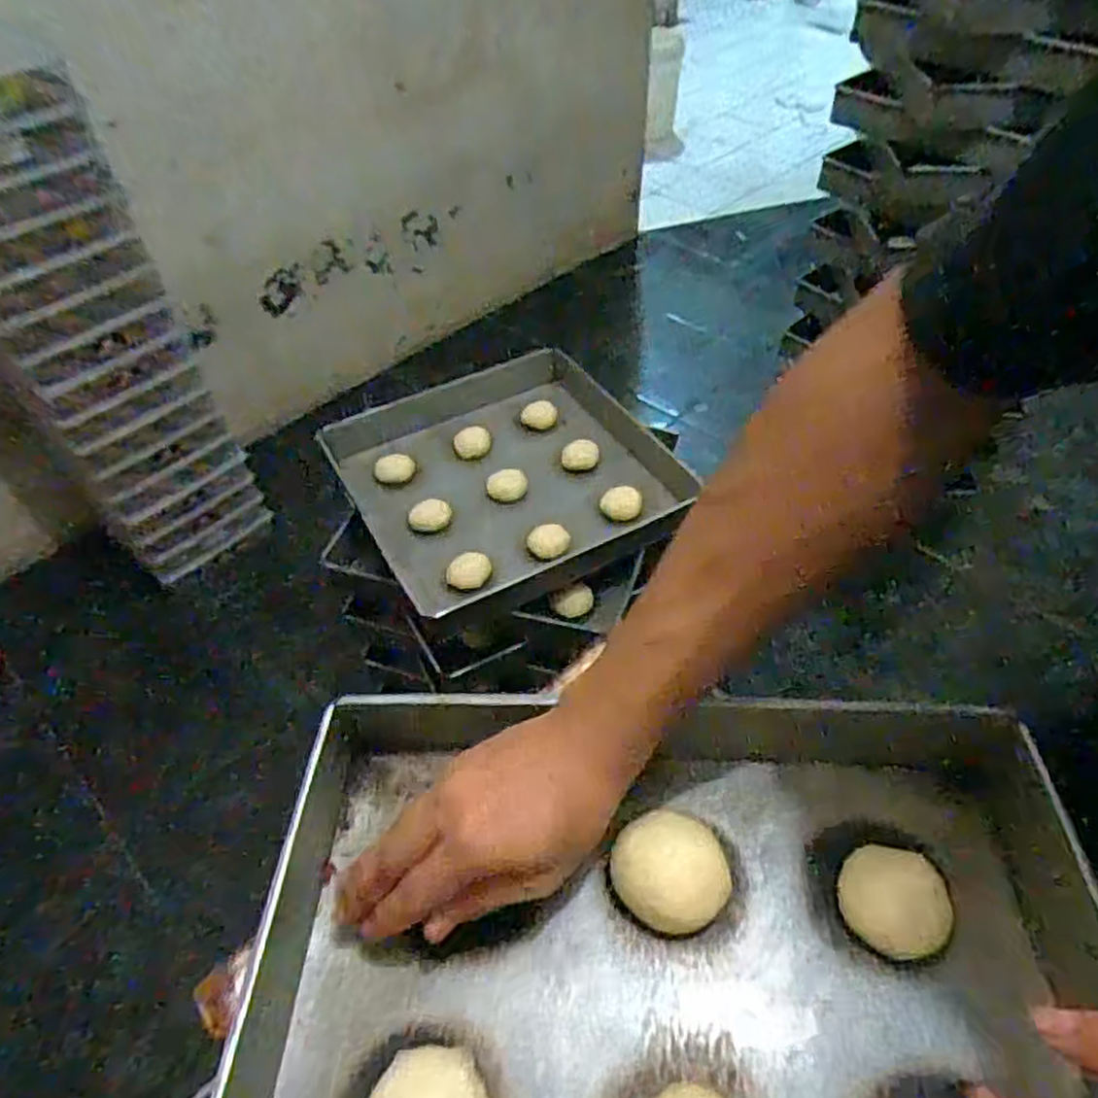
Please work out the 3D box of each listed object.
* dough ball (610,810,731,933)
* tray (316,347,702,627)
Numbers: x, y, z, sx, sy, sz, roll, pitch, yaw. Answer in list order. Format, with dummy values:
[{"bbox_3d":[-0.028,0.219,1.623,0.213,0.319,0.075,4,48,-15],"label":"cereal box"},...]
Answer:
[{"bbox_3d":[0.067,0.180,0.415,0.061,0.033,0.061,-1,49,1],"label":"dough ball"},{"bbox_3d":[-0.064,-0.106,1.043,0.414,0.076,0.408,-23,52,-17],"label":"tray"}]

